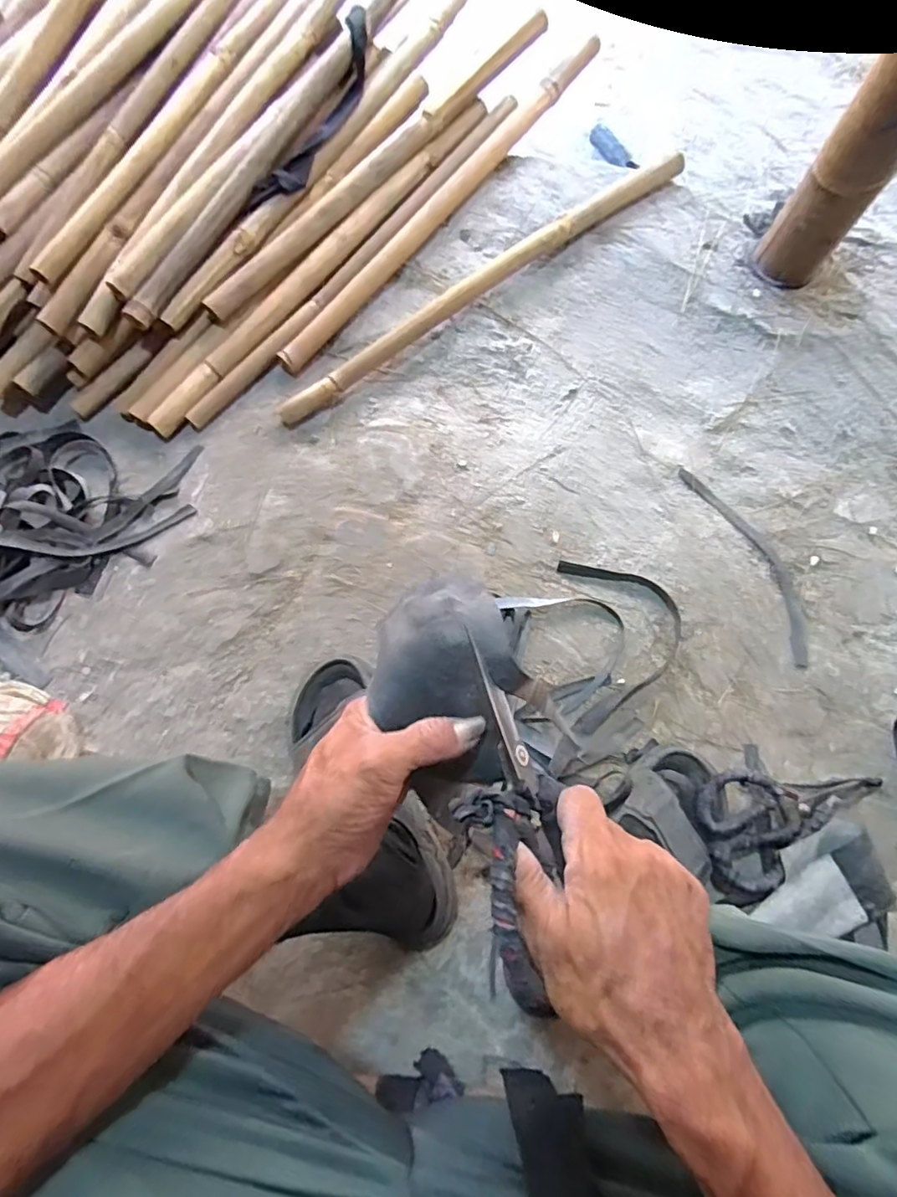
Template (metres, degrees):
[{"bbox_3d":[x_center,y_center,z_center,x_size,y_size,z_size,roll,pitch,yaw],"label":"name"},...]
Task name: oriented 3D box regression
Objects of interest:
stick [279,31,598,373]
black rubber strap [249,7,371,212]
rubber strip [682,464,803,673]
[{"bbox_3d":[-0.003,-0.553,0.800,0.029,0.039,0.646,39,81,12],"label":"stick"},{"bbox_3d":[-0.168,-0.637,0.759,0.060,0.033,0.314,22,78,8],"label":"black rubber strap"},{"bbox_3d":[0.361,-0.048,0.683,0.050,0.006,0.261,-25,76,-3],"label":"rubber strip"}]

